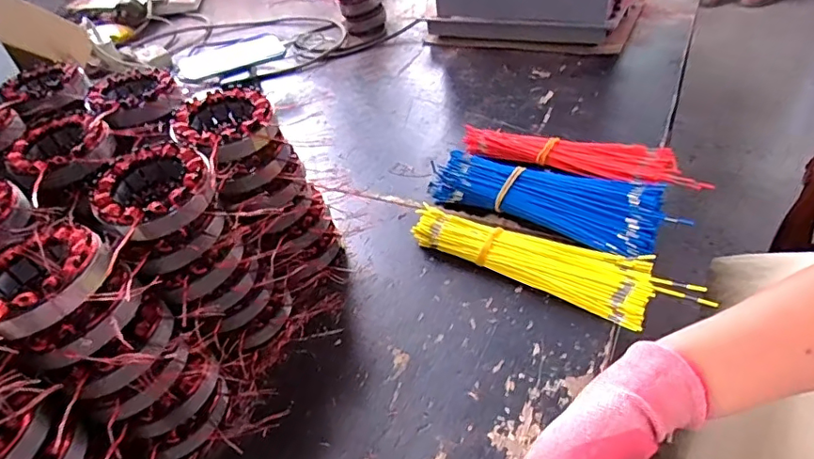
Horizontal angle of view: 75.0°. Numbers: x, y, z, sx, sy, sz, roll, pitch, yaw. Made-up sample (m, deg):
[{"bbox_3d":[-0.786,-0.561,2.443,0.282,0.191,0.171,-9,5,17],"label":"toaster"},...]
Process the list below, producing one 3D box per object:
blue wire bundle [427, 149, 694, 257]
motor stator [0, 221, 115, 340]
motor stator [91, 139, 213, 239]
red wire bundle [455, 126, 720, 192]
[{"bbox_3d":[0.154,-0.036,0.583,0.260,0.044,0.094,20,49,30],"label":"blue wire bundle"},{"bbox_3d":[-0.245,0.031,0.355,0.092,0.028,0.082,24,51,32],"label":"motor stator"},{"bbox_3d":[-0.195,-0.032,0.415,0.089,0.029,0.089,-5,41,5],"label":"motor stator"},{"bbox_3d":[0.203,-0.087,0.639,0.278,0.031,0.047,13,46,24],"label":"red wire bundle"}]

